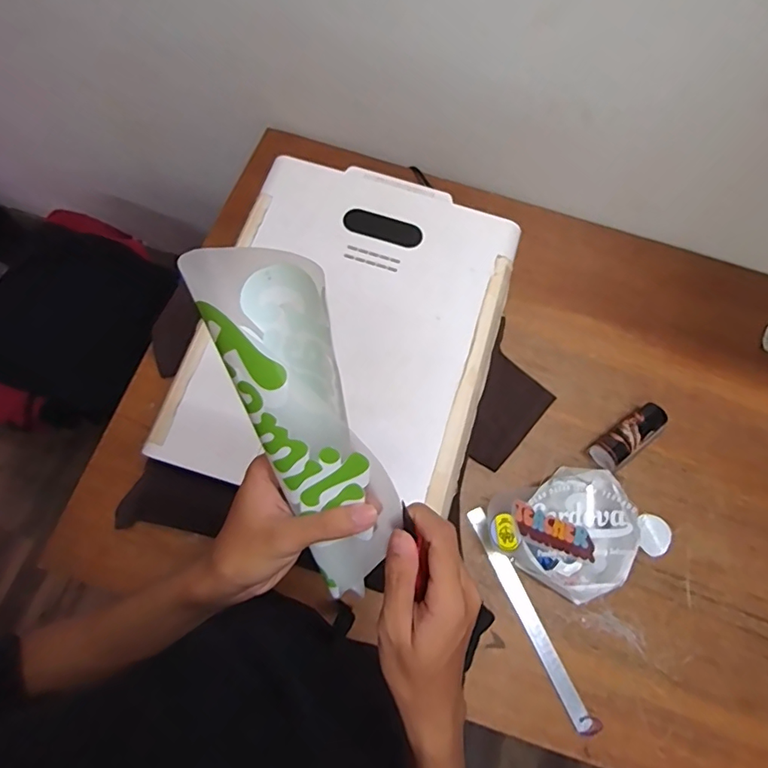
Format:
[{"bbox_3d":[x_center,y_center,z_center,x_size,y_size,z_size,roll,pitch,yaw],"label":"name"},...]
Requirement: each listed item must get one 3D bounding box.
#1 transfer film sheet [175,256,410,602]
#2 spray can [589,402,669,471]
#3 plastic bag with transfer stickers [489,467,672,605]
[{"bbox_3d":[-0.043,0.029,0.316,0.066,0.047,0.236,-22,104,-9],"label":"transfer film sheet"},{"bbox_3d":[0.411,0.087,0.843,0.147,0.039,0.055,-34,76,-12],"label":"spray can"},{"bbox_3d":[0.303,0.224,0.791,0.248,0.053,0.191,-26,74,-10],"label":"plastic bag with transfer stickers"}]

